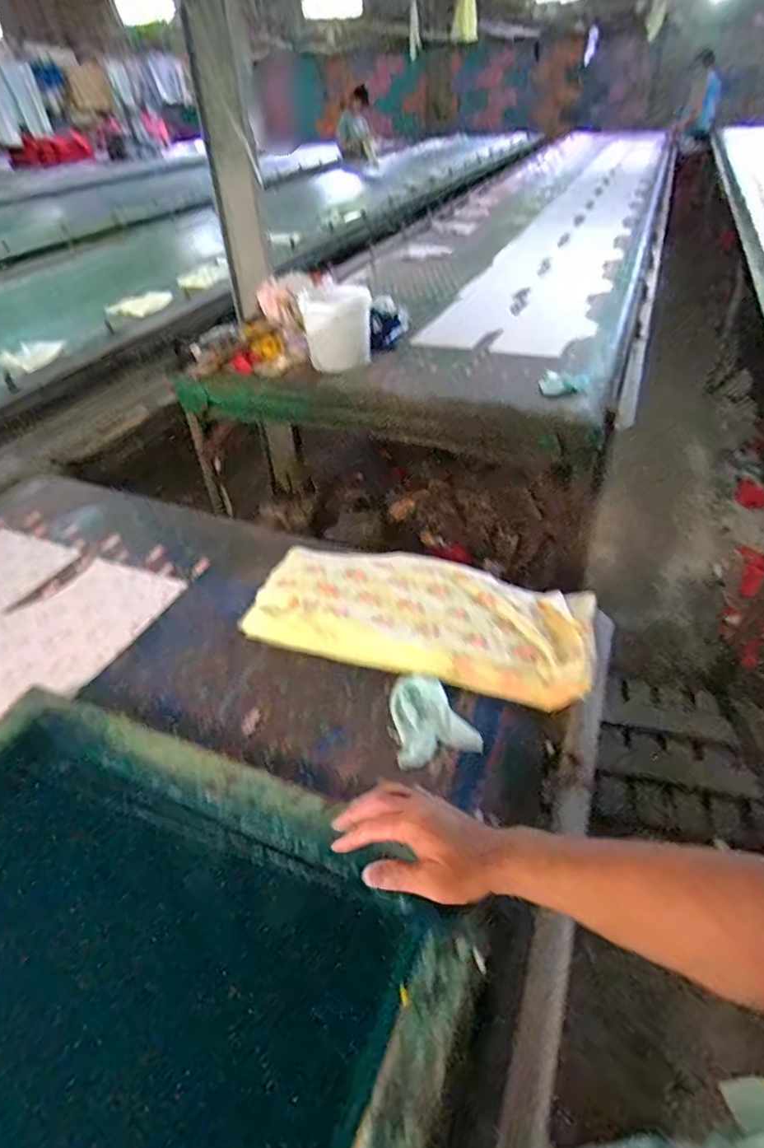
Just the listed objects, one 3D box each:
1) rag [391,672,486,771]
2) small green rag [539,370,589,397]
[{"bbox_3d":[0.065,0.193,0.797,0.107,0.026,0.124,-10,40,-10],"label":"rag"},{"bbox_3d":[0.452,-0.476,1.459,0.124,0.060,0.026,9,38,40],"label":"small green rag"}]

